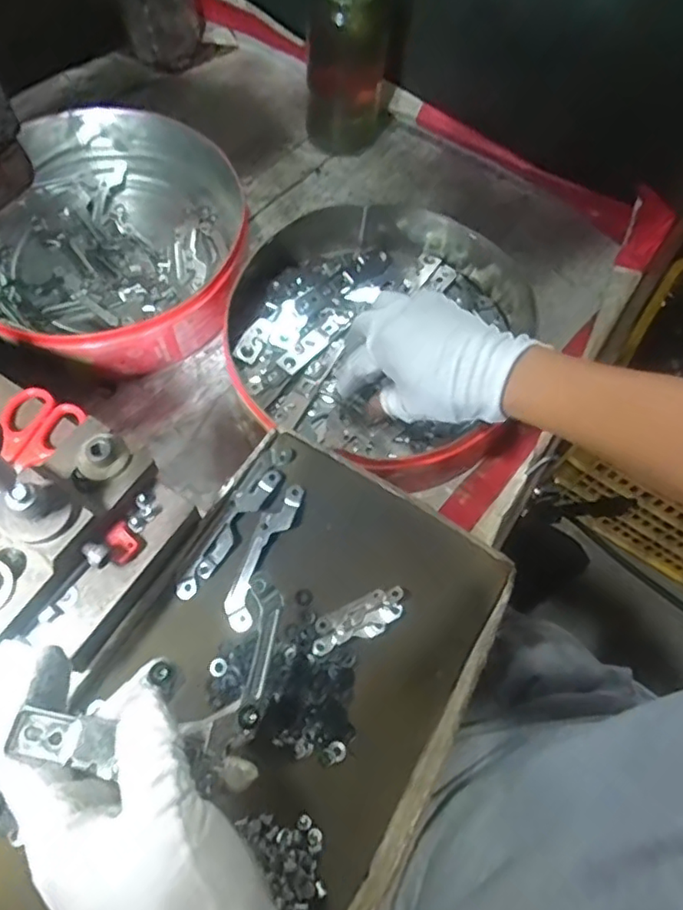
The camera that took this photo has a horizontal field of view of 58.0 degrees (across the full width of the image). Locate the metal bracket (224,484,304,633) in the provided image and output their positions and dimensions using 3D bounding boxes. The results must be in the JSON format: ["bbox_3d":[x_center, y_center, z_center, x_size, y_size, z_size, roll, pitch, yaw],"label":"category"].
[{"bbox_3d":[-0.049,0.061,0.383,0.019,0.005,0.095,20,66,4],"label":"metal bracket"}]

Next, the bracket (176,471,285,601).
[{"bbox_3d":[-0.072,0.047,0.388,0.017,0.012,0.095,33,68,10],"label":"bracket"}]

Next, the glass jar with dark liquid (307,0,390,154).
[{"bbox_3d":[0.009,-0.378,0.570,0.061,0.183,0.066,33,68,10],"label":"glass jar with dark liquid"}]

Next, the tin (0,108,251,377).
[{"bbox_3d":[-0.198,-0.191,0.541,0.240,0.057,0.246,1,65,-3],"label":"tin"}]

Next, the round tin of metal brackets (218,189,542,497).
[{"bbox_3d":[0.036,-0.121,0.523,0.240,0.054,0.281,23,66,8],"label":"round tin of metal brackets"}]

